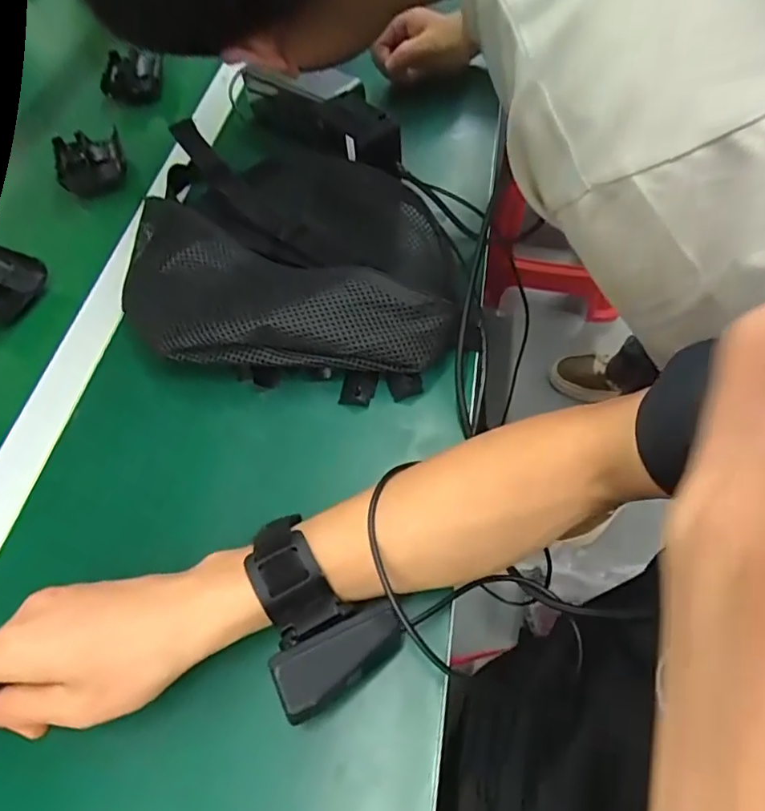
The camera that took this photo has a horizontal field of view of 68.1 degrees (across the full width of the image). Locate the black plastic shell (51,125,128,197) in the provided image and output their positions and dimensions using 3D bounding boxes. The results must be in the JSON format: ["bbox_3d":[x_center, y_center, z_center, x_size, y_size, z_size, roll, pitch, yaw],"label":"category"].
[{"bbox_3d":[-0.300,-0.251,0.586,0.065,0.027,0.079,-20,58,-8],"label":"black plastic shell"}]

